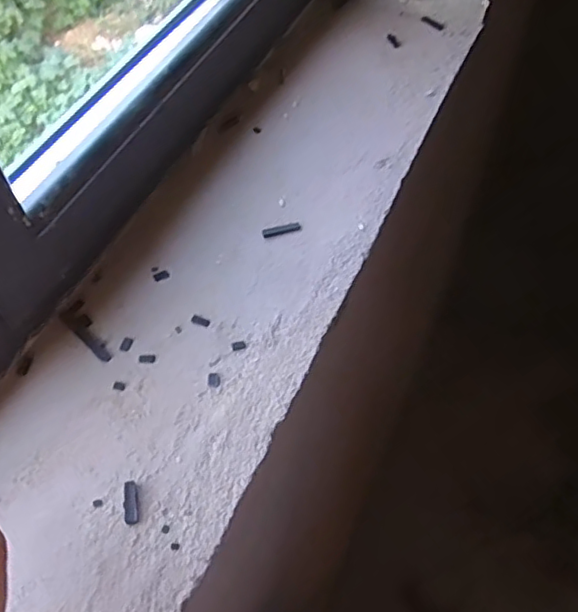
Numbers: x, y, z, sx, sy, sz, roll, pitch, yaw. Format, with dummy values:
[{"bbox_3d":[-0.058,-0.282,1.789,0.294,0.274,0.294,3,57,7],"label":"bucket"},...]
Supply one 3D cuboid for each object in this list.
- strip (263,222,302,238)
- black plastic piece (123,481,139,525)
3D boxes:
[{"bbox_3d":[-0.007,-0.076,0.608,0.039,0.004,0.009,-13,55,-9],"label":"strip"},{"bbox_3d":[-0.117,0.145,0.449,0.010,0.004,0.031,-11,55,-7],"label":"black plastic piece"}]

